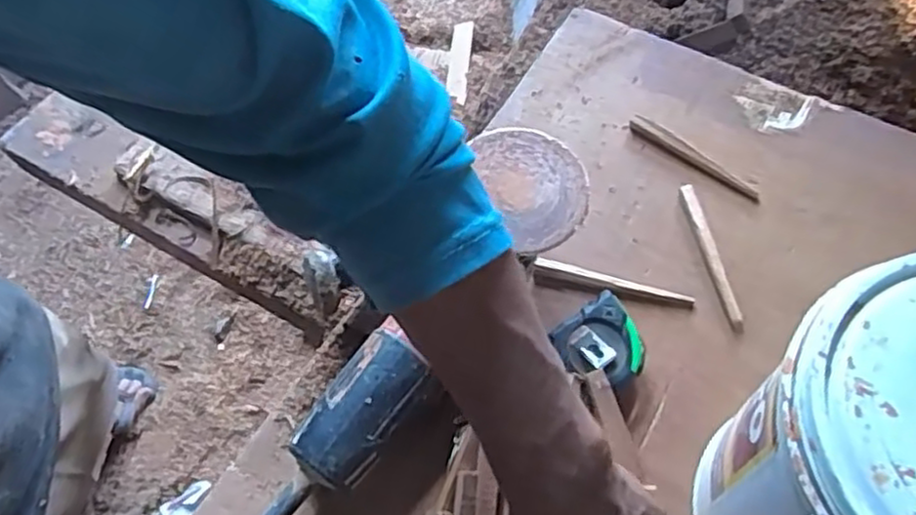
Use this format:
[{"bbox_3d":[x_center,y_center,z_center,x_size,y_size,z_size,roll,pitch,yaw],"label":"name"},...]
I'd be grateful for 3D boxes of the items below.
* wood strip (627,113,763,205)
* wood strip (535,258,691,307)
[{"bbox_3d":[0.209,-0.089,0.633,0.127,0.007,0.017,36,69,19],"label":"wood strip"},{"bbox_3d":[0.123,0.021,0.566,0.125,0.008,0.013,13,63,9],"label":"wood strip"}]

